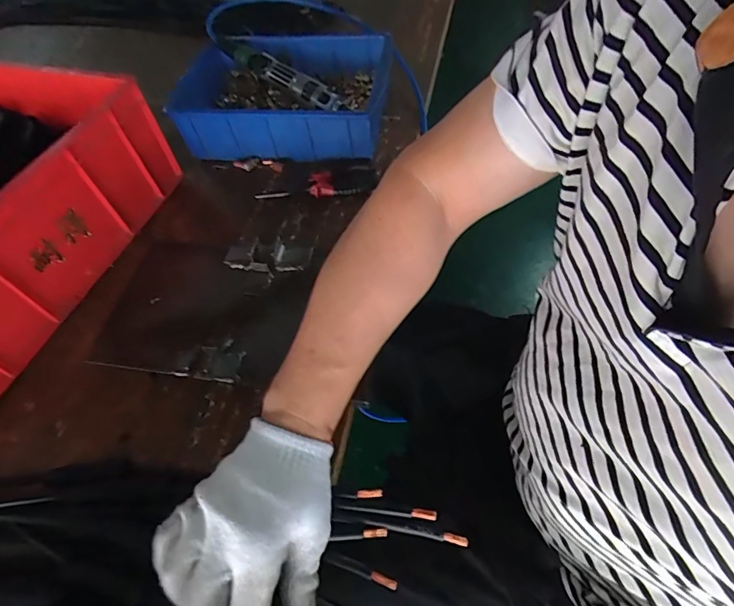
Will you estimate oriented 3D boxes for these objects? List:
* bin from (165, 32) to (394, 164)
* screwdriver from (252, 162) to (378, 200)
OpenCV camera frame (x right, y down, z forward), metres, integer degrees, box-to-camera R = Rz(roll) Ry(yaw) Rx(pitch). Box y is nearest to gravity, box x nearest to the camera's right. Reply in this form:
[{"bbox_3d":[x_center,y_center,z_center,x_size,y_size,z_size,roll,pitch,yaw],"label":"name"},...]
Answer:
[{"bbox_3d":[-0.119,-0.311,0.665,0.299,0.095,0.232,-4,56,4],"label":"bin"},{"bbox_3d":[-0.064,-0.156,0.594,0.157,0.023,0.043,-18,55,-5],"label":"screwdriver"}]

